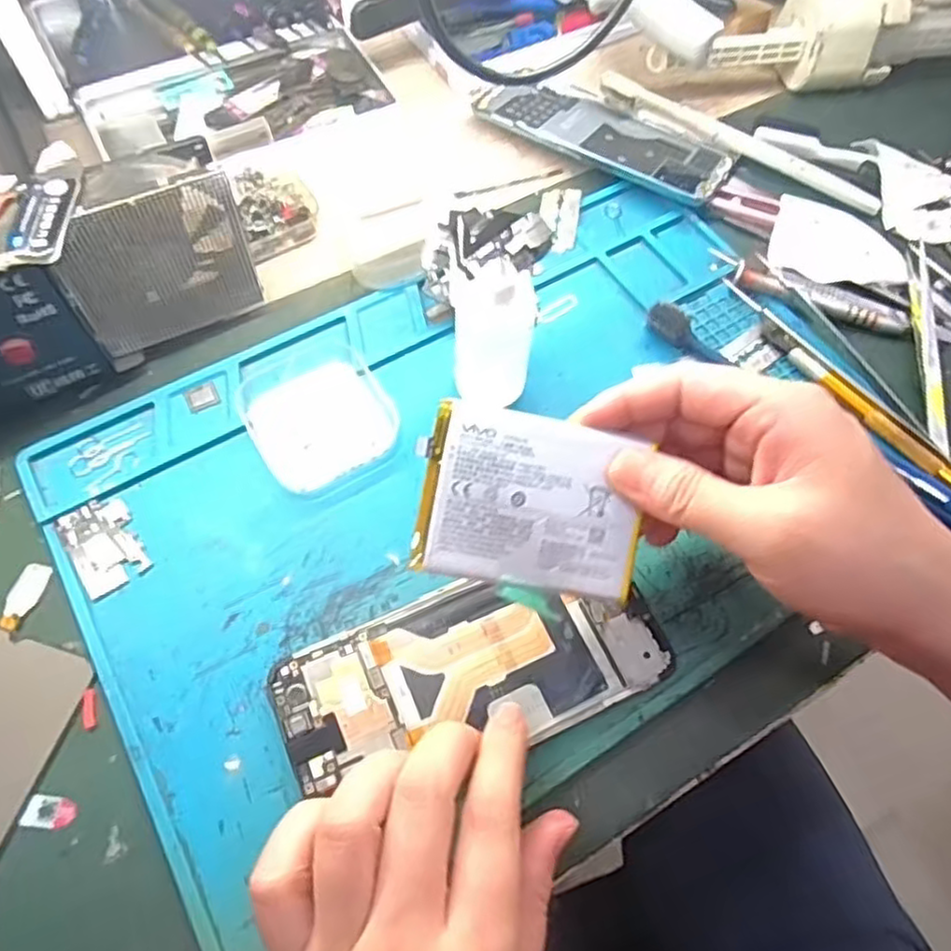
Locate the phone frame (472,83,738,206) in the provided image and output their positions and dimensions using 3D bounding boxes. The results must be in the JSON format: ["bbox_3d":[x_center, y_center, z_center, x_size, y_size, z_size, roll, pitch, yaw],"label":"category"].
[{"bbox_3d":[0.081,-0.214,0.427,0.154,0.009,0.071,29,67,11],"label":"phone frame"}]

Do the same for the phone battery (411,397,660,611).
[{"bbox_3d":[0.022,0.009,0.256,0.083,0.004,0.063,9,92,-10],"label":"phone battery"}]

